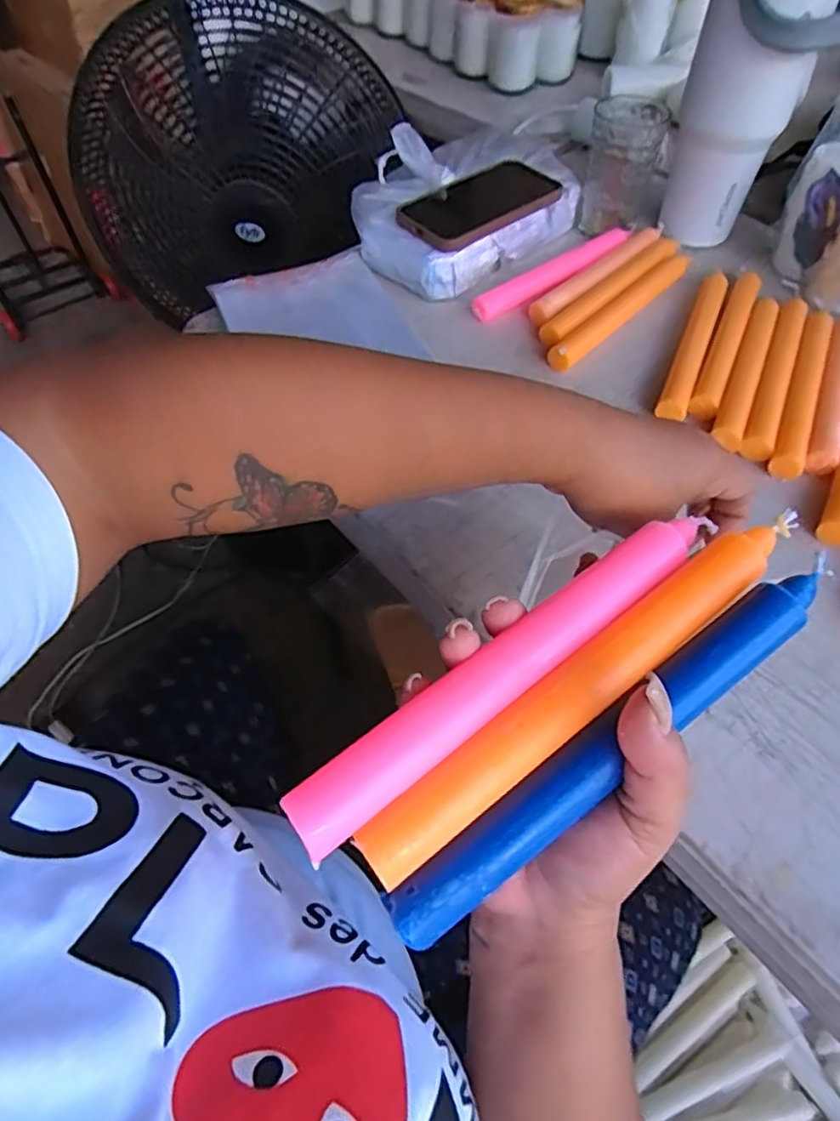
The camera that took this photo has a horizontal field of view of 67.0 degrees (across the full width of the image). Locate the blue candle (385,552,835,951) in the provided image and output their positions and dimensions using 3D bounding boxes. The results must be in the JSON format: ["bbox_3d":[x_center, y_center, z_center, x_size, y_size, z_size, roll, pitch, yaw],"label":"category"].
[{"bbox_3d":[0.076,0.061,0.229,0.205,0.016,0.020,-35,61,-12],"label":"blue candle"}]

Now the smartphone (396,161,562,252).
[{"bbox_3d":[0.058,-0.348,0.620,0.162,0.013,0.083,-34,60,-21],"label":"smartphone"}]

